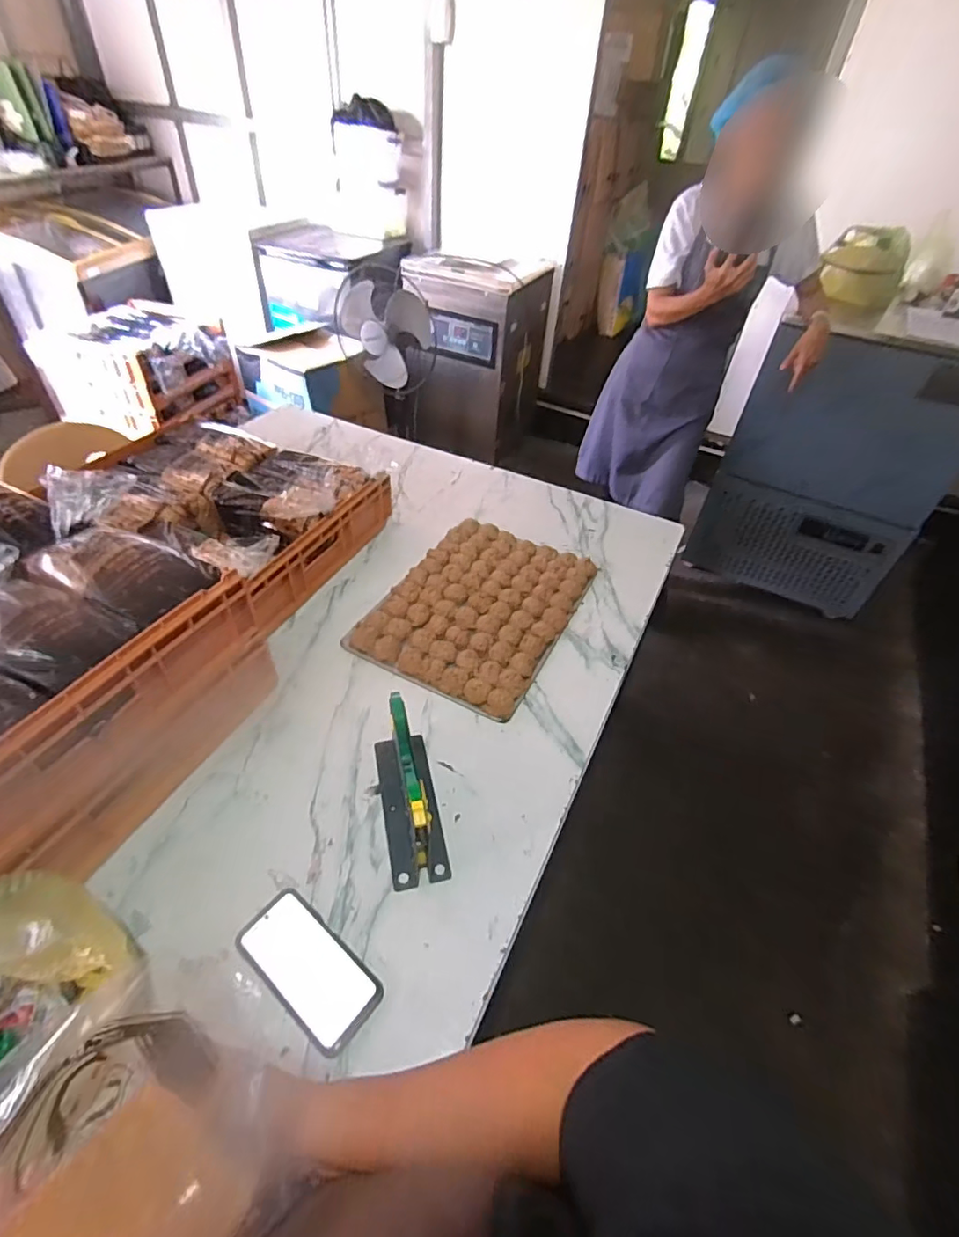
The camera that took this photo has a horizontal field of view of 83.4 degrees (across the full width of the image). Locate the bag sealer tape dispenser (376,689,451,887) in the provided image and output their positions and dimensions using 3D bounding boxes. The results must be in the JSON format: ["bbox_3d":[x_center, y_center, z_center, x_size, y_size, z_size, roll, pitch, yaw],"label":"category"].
[{"bbox_3d":[-0.092,0.207,0.691,0.075,0.143,0.214,-8,46,-13],"label":"bag sealer tape dispenser"}]

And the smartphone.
[{"bbox_3d":[-0.187,0.379,0.588,0.161,0.012,0.079,33,49,23],"label":"smartphone"}]

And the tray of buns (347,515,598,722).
[{"bbox_3d":[0.002,-0.034,1.025,0.321,0.028,0.435,22,49,18],"label":"tray of buns"}]

